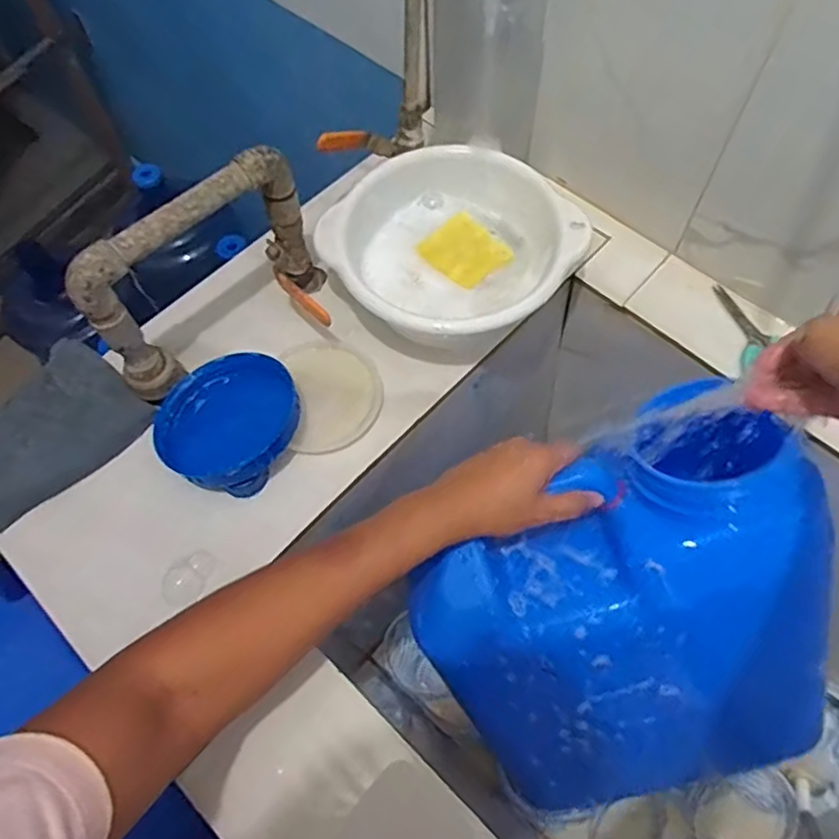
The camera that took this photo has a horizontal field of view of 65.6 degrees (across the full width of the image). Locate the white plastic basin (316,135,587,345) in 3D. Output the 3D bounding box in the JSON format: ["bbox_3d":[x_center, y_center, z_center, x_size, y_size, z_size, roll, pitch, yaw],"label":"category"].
[{"bbox_3d":[0.030,-0.147,0.592,0.200,0.088,0.192,-1,64,2],"label":"white plastic basin"}]

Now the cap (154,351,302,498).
[{"bbox_3d":[-0.160,-0.001,0.551,0.122,0.045,0.118,-1,64,2],"label":"cap"}]

